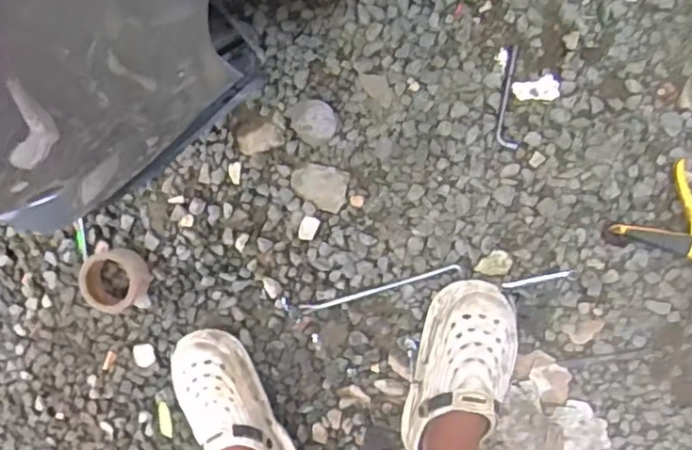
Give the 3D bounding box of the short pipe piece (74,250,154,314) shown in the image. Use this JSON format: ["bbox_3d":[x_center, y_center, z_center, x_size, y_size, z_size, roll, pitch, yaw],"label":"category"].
[{"bbox_3d":[-0.358,0.086,1.013,0.115,0.047,0.097,-17,95,10],"label":"short pipe piece"}]

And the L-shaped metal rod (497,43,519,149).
[{"bbox_3d":[0.230,-0.178,0.916,0.029,0.005,0.140,3,96,6],"label":"L-shaped metal rod"}]

